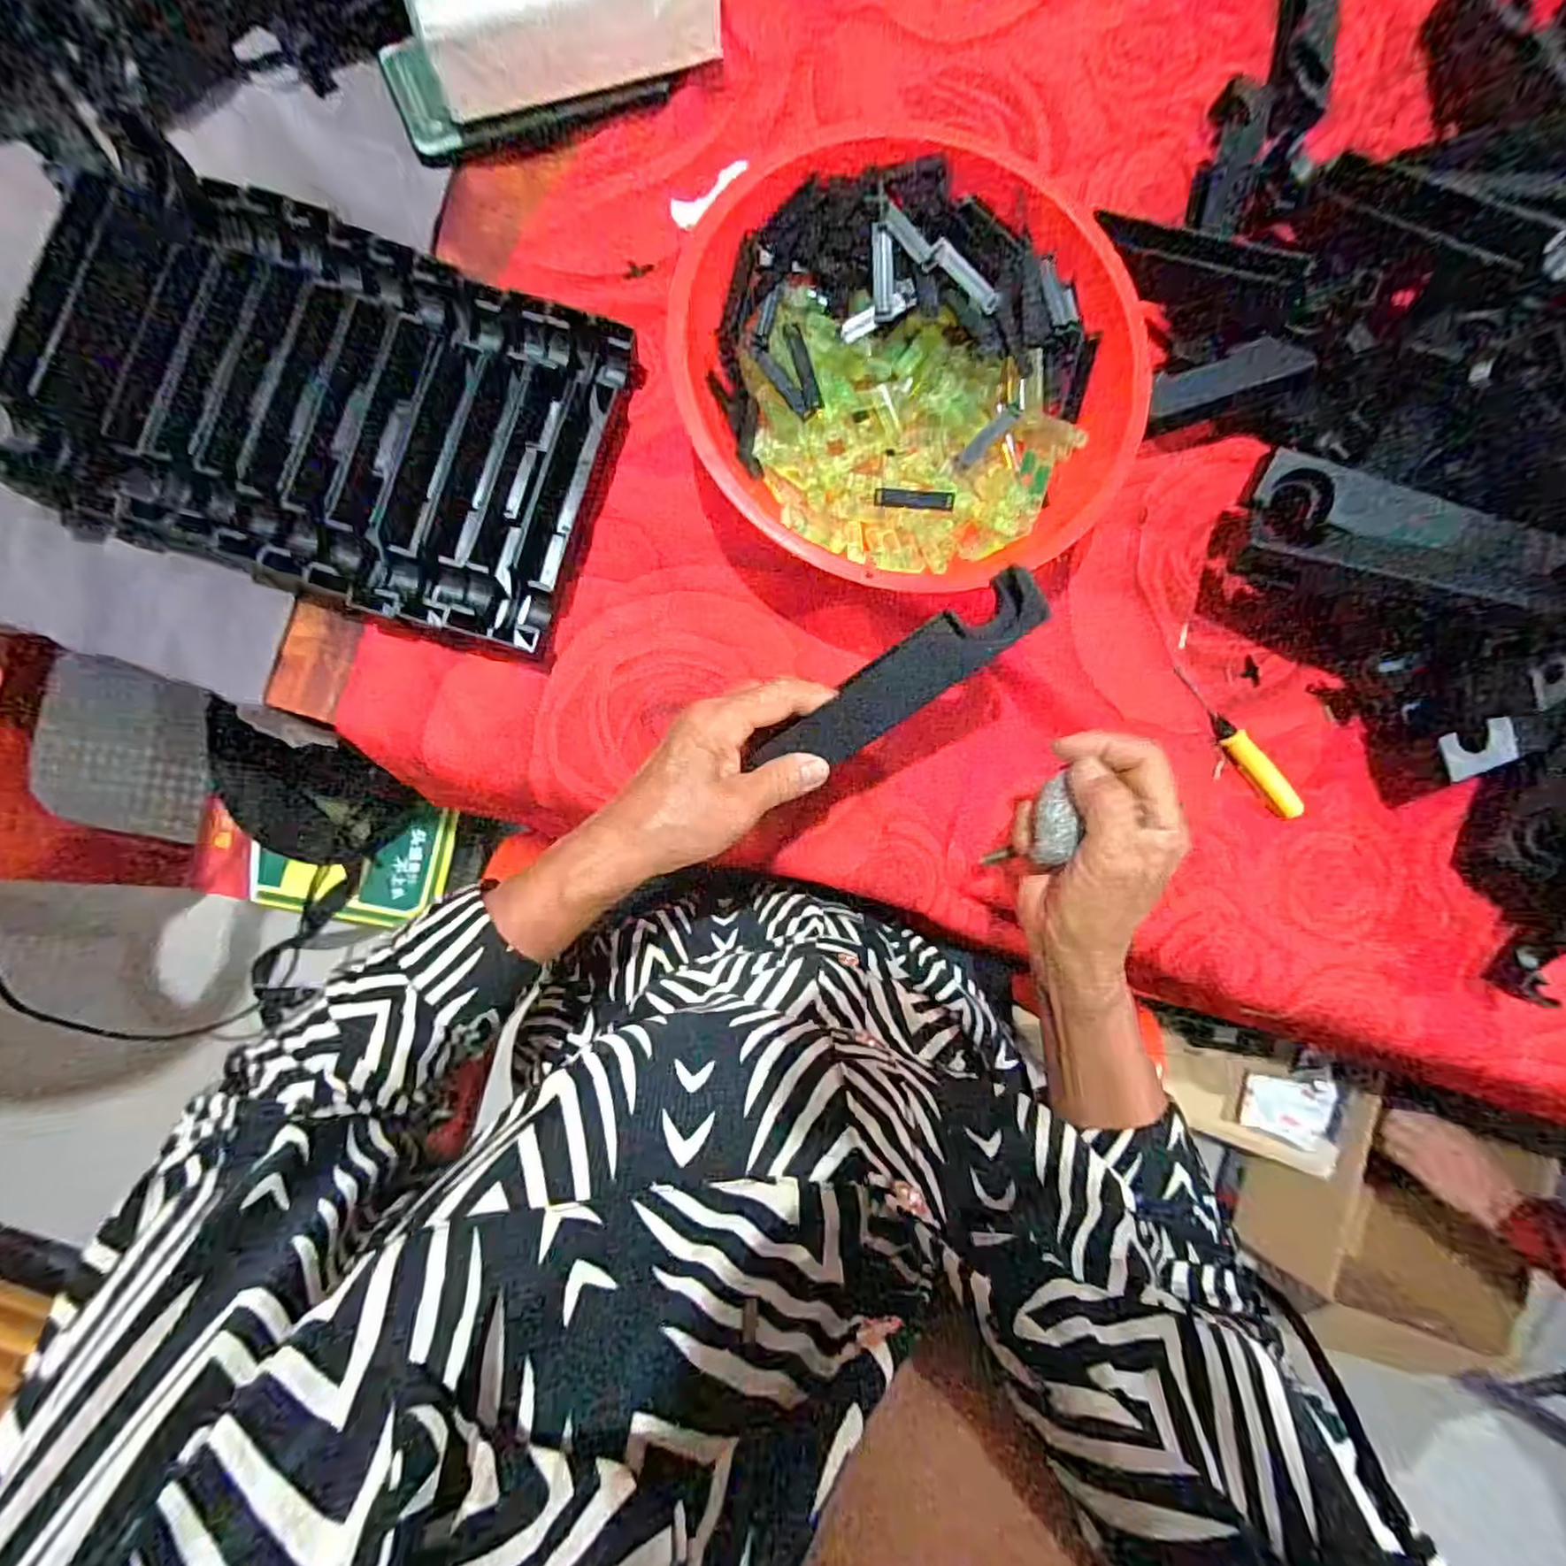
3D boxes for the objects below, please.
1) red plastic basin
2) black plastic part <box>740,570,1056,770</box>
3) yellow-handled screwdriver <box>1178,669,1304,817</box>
[{"bbox_3d":[0.065,-0.224,0.383,0.238,0.076,0.234,0,86,-4],"label":"red plastic basin"},{"bbox_3d":[0.054,-0.047,0.329,0.151,0.013,0.033,-31,92,11],"label":"black plastic part"},{"bbox_3d":[0.293,-0.025,0.436,0.017,0.010,0.120,-41,90,-6],"label":"yellow-handled screwdriver"}]

